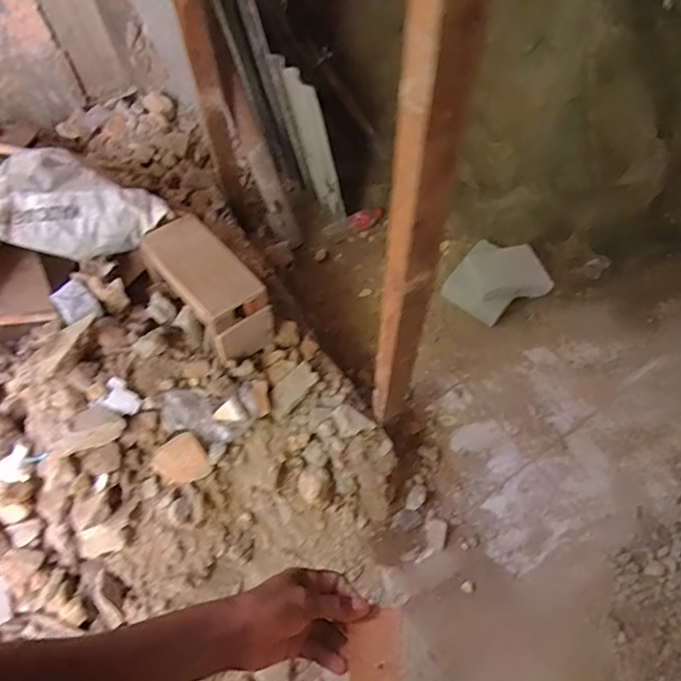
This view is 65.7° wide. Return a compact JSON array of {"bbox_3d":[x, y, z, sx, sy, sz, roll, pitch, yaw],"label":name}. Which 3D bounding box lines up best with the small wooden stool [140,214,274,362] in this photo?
[{"bbox_3d":[-0.334,-0.139,1.332,0.150,0.209,0.344,-35,64,-18],"label":"small wooden stool"}]

